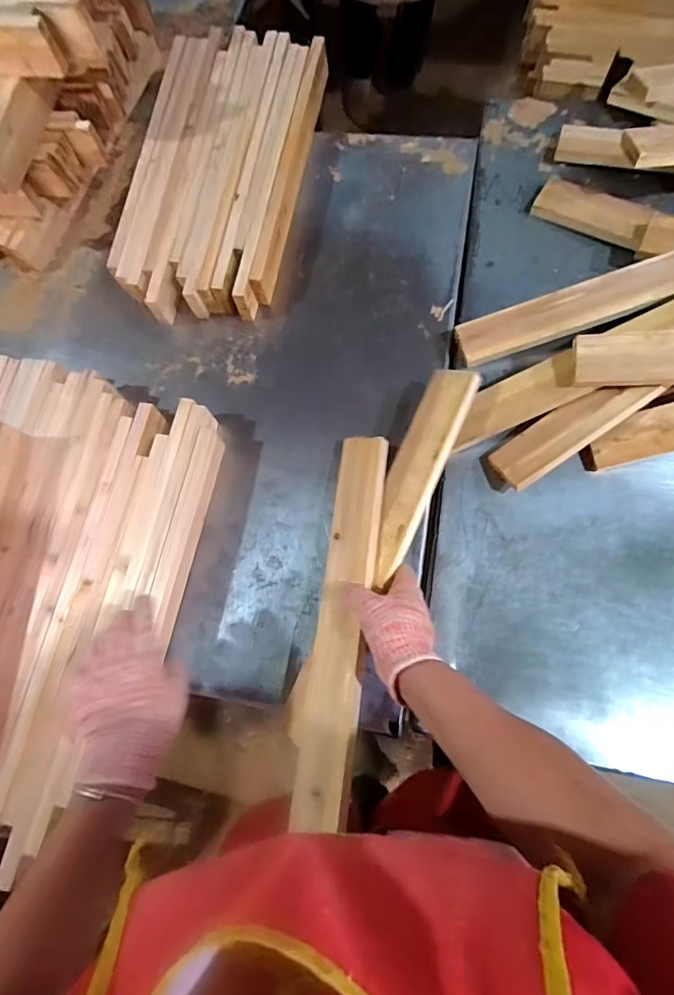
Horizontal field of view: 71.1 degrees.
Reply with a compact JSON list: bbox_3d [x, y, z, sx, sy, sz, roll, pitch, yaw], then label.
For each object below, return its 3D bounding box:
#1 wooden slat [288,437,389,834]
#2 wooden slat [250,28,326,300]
[{"bbox_3d":[0.009,0.129,0.551,0.060,0.038,0.425,7,69,3],"label":"wooden slat"},{"bbox_3d":[-0.072,-0.535,0.768,0.029,0.058,0.478,9,75,8],"label":"wooden slat"}]

